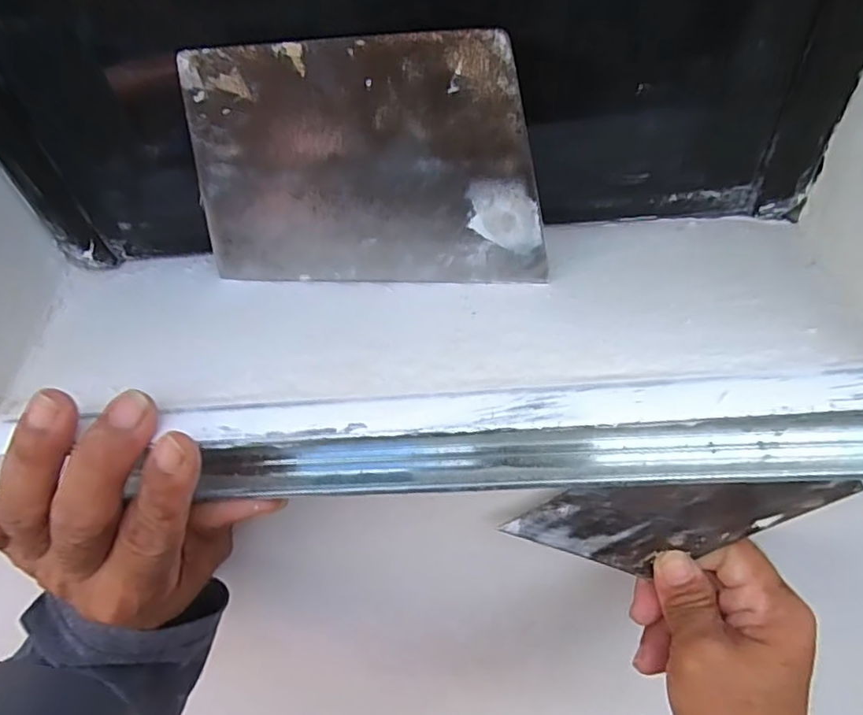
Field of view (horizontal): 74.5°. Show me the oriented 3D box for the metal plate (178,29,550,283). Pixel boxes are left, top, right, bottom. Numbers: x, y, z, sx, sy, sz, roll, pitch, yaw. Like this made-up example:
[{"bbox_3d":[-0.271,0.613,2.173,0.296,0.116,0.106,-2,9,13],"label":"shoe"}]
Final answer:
[{"bbox_3d":[-0.027,-0.069,0.216,0.136,0.093,0.004,3,41,10],"label":"metal plate"}]

